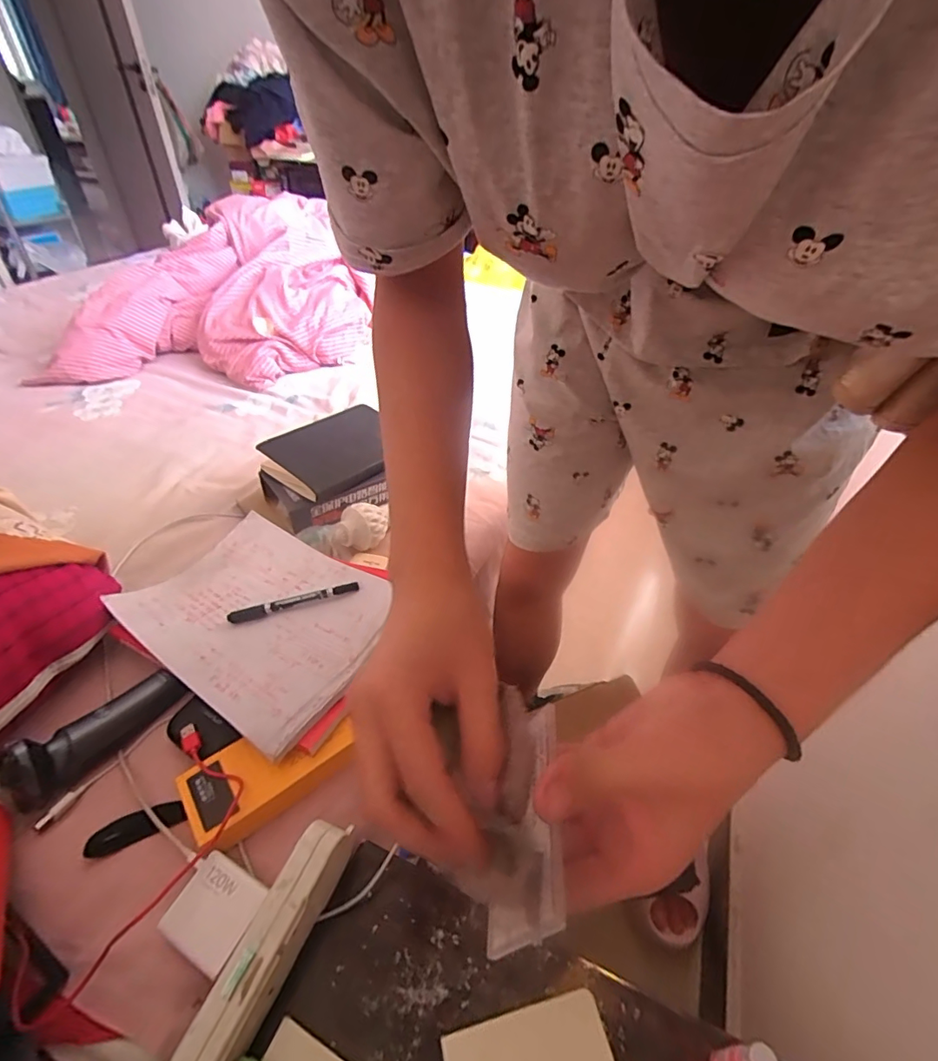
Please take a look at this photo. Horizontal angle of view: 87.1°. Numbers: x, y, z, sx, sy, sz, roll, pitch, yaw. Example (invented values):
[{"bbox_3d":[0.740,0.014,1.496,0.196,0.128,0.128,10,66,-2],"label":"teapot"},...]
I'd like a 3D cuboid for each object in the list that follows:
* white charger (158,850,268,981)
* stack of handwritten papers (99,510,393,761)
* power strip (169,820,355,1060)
[{"bbox_3d":[-0.187,0.284,0.368,0.058,0.031,0.054,21,45,18],"label":"white charger"},{"bbox_3d":[-0.233,0.089,0.555,0.297,0.022,0.206,22,44,28],"label":"stack of handwritten papers"},{"bbox_3d":[-0.148,0.305,0.338,0.040,0.054,0.187,20,44,18],"label":"power strip"}]

